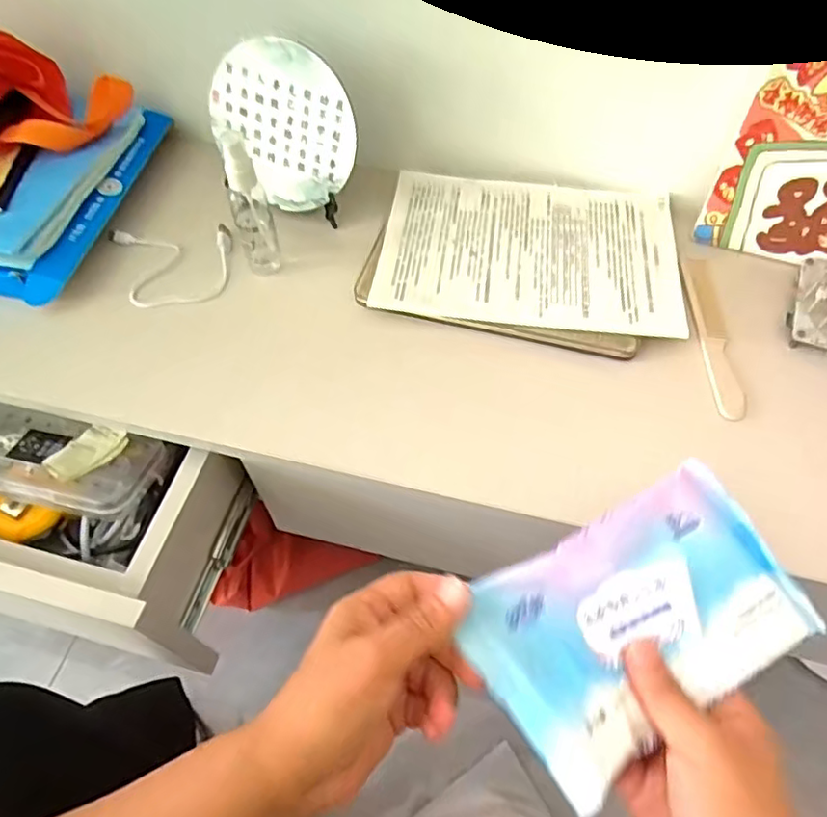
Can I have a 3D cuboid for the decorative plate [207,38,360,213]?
[{"bbox_3d":[-0.113,-0.251,0.540,0.135,0.119,0.009,45,37,-14],"label":"decorative plate"}]

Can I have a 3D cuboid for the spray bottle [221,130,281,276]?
[{"bbox_3d":[-0.137,-0.172,0.507,0.029,0.116,0.030,-15,58,-9],"label":"spray bottle"}]

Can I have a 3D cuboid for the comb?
[{"bbox_3d":[0.249,-0.061,0.510,0.027,0.010,0.166,6,57,-1],"label":"comb"}]

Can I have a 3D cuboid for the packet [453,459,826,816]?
[{"bbox_3d":[0.120,0.106,0.317,0.177,0.025,0.103,-27,60,-15],"label":"packet"}]

